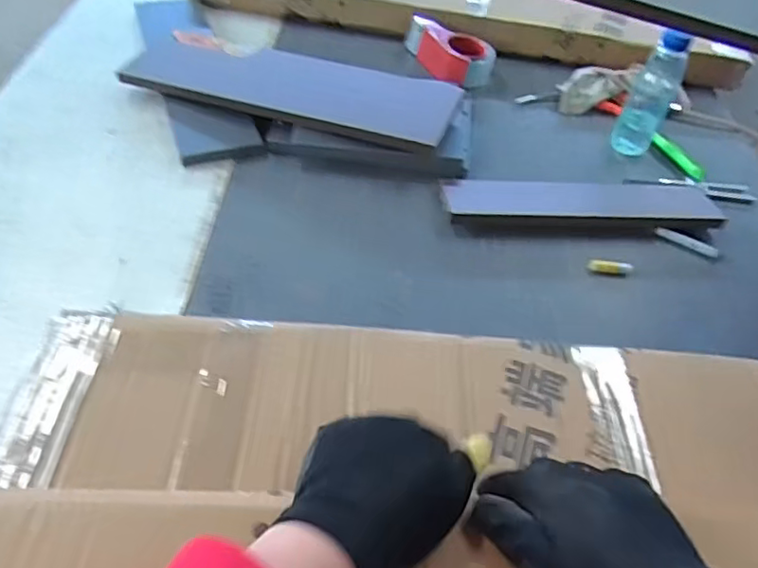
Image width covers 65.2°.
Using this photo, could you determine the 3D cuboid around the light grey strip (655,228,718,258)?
[{"bbox_3d":[0.423,-0.057,0.816,0.084,0.010,0.011,26,52,15],"label":"light grey strip"}]

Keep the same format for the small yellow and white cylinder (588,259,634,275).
[{"bbox_3d":[0.297,-0.020,0.761,0.054,0.020,0.016,9,49,2],"label":"small yellow and white cylinder"}]

